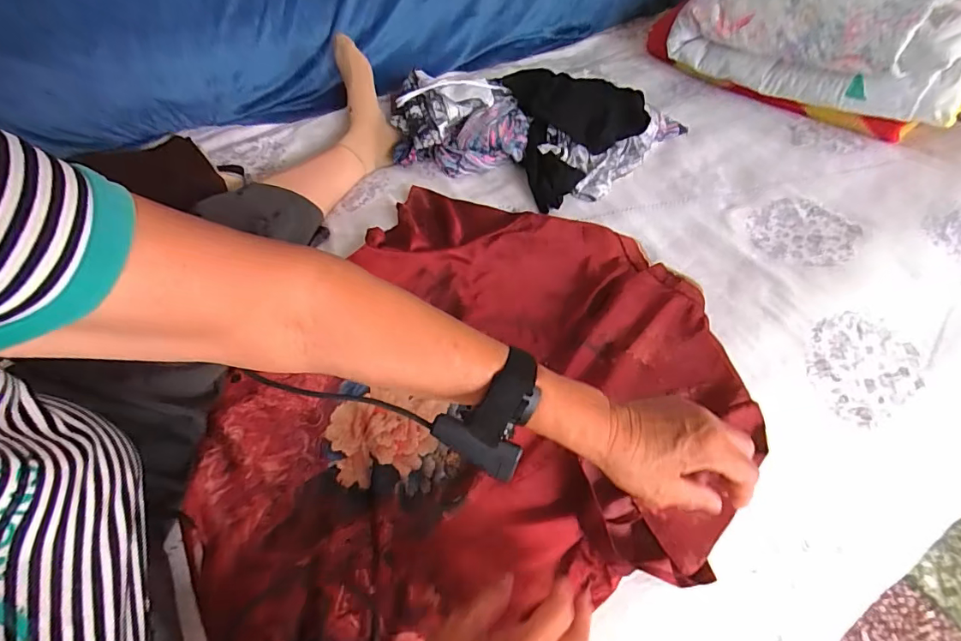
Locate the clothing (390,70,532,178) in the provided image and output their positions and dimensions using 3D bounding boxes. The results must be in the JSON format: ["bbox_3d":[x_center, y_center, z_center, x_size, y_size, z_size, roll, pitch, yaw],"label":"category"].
[{"bbox_3d":[-0.033,-0.331,0.792,0.221,0.094,0.150,6,51,8],"label":"clothing"}]

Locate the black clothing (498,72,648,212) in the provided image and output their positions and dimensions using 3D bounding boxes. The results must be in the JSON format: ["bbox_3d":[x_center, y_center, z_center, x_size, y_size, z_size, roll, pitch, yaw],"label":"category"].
[{"bbox_3d":[0.166,-0.312,0.774,0.212,0.083,0.251,-9,51,-5],"label":"black clothing"}]

